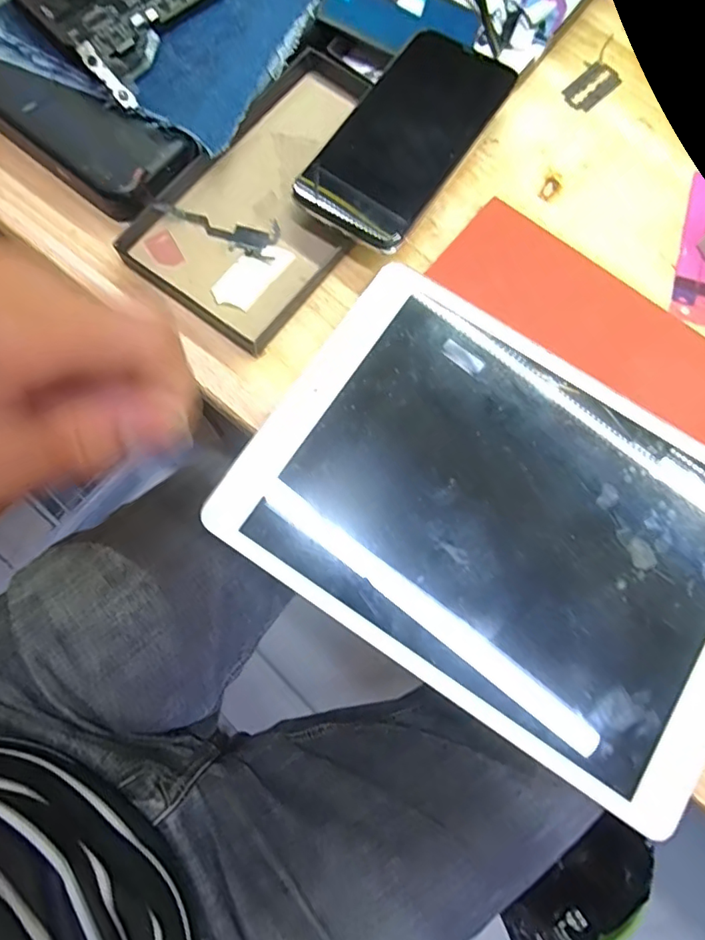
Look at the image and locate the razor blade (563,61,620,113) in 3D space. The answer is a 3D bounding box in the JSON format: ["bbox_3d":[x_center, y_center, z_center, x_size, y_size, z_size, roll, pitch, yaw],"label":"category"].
[{"bbox_3d":[0.150,-0.240,0.330,0.041,0.004,0.021,-43,81,-10],"label":"razor blade"}]

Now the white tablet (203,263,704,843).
[{"bbox_3d":[0.074,0.023,0.251,0.241,0.005,0.171,34,79,7],"label":"white tablet"}]

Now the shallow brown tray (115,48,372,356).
[{"bbox_3d":[-0.036,-0.157,0.296,0.096,0.015,0.178,37,79,7],"label":"shallow brown tray"}]

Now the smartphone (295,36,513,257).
[{"bbox_3d":[0.029,-0.182,0.287,0.066,0.008,0.133,33,79,6],"label":"smartphone"}]

